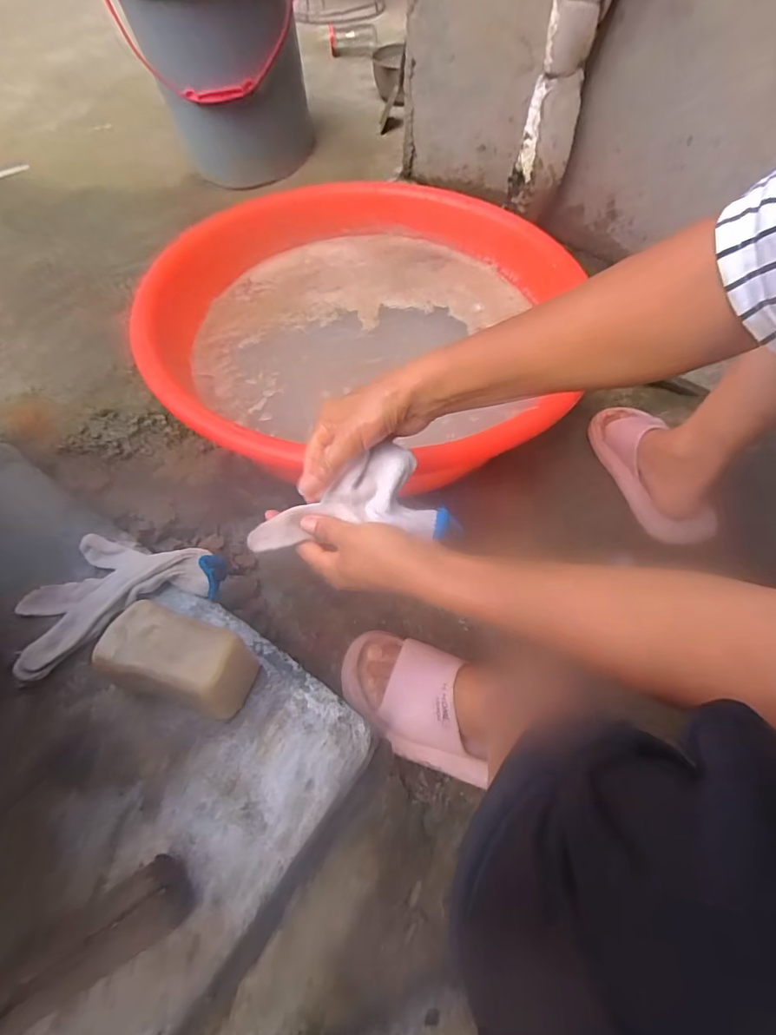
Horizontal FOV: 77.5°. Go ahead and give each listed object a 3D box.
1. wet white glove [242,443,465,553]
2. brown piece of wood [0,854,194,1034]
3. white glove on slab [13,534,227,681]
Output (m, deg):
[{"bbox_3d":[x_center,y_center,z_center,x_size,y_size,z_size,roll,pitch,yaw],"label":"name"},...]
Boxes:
[{"bbox_3d":[-0.028,-0.010,0.389,0.164,0.054,0.066,-10,60,-6],"label":"wet white glove"},{"bbox_3d":[-0.200,0.283,0.322,0.129,0.026,0.042,-28,64,-15],"label":"brown piece of wood"},{"bbox_3d":[-0.254,0.056,0.453,0.179,0.026,0.114,-26,63,-14],"label":"white glove on slab"}]

